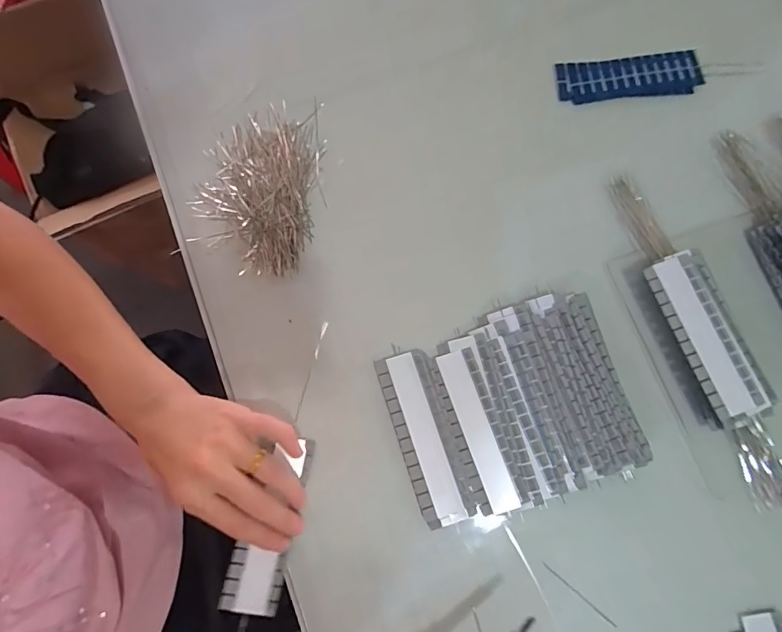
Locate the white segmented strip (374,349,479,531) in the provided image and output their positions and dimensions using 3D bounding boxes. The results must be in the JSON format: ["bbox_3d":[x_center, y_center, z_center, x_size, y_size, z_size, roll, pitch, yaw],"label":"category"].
[{"bbox_3d":[0.026,0.095,0.350,0.041,0.007,0.132,-18,78,-4],"label":"white segmented strip"}]

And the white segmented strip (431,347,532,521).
[{"bbox_3d":[0.068,0.089,0.350,0.037,0.007,0.124,-19,78,-4],"label":"white segmented strip"}]

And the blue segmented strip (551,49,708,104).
[{"bbox_3d":[0.224,-0.224,0.417,0.136,0.005,0.043,-7,78,-1],"label":"blue segmented strip"}]

